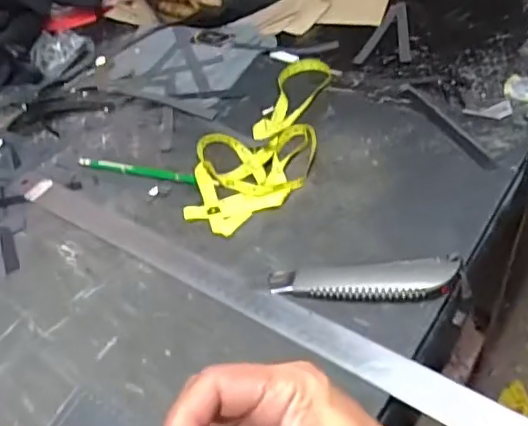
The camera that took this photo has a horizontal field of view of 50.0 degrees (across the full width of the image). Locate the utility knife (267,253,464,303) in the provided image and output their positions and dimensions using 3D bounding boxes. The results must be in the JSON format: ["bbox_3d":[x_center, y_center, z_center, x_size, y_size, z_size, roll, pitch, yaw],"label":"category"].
[{"bbox_3d":[0.080,0.052,0.446,0.148,0.015,0.037,-4,47,7],"label":"utility knife"}]

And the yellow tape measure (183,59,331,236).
[{"bbox_3d":[-0.002,-0.083,0.585,0.113,0.017,0.259,3,48,13],"label":"yellow tape measure"}]

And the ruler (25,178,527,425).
[{"bbox_3d":[0.001,0.079,0.445,0.573,0.007,0.033,23,52,28],"label":"ruler"}]

